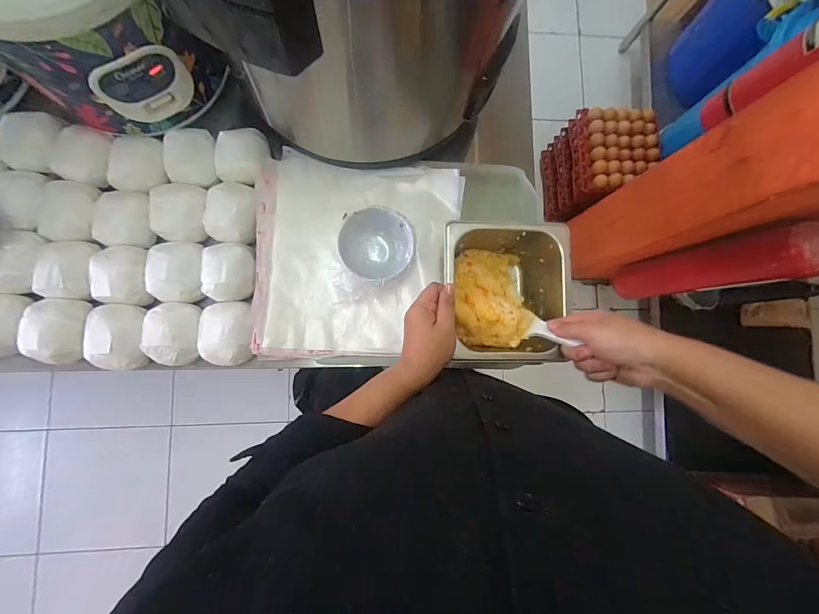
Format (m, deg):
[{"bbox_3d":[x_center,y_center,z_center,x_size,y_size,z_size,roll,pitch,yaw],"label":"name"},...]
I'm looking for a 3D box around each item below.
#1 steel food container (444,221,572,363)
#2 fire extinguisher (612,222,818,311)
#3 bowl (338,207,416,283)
[{"bbox_3d":[0.123,-0.017,0.488,0.135,0.094,0.162,-7,88,-7],"label":"steel food container"},{"bbox_3d":[0.769,-0.091,0.866,0.157,0.598,0.160,-2,84,-7],"label":"fire extinguisher"},{"bbox_3d":[-0.045,-0.083,0.499,0.098,0.051,0.095,1,84,-6],"label":"bowl"}]

